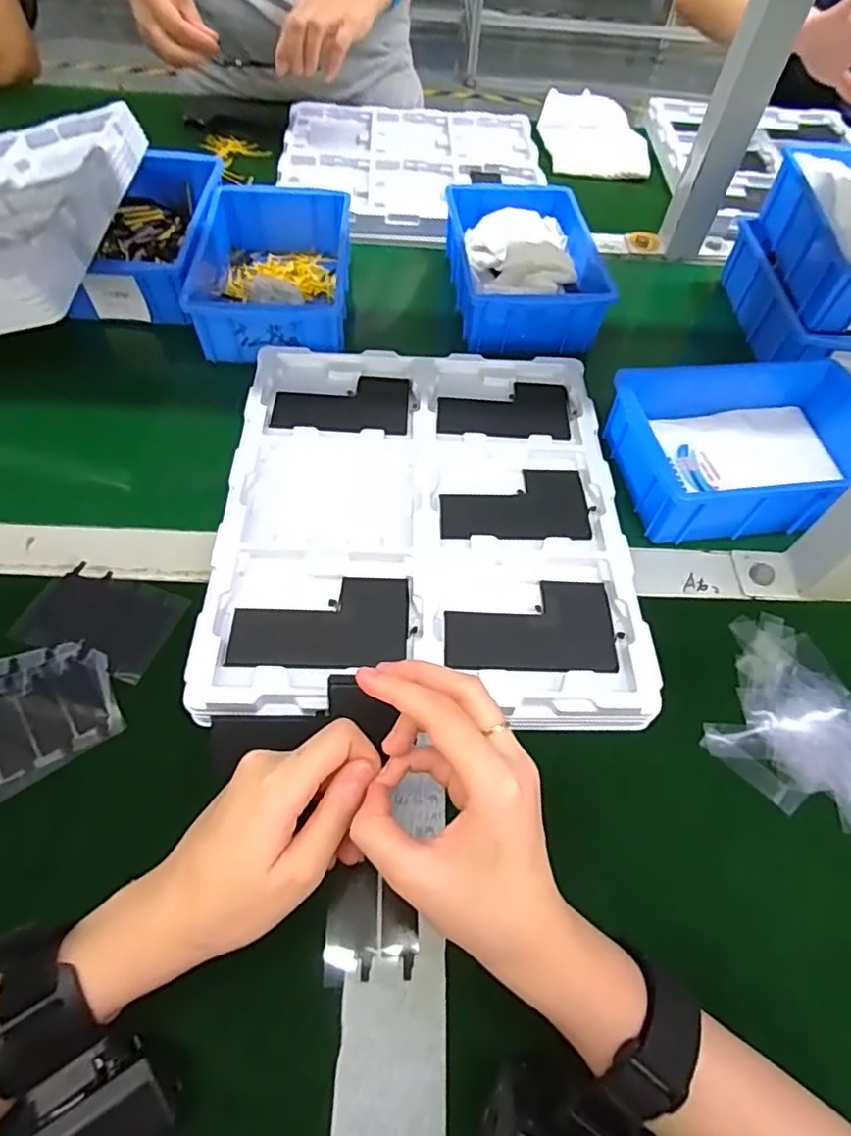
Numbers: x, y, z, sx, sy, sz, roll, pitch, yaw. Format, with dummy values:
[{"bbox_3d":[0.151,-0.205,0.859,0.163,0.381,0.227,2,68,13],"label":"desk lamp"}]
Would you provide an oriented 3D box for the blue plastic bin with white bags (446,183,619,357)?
[{"bbox_3d":[0.091,-0.299,0.581,0.139,0.054,0.213,0,57,-6],"label":"blue plastic bin with white bags"}]

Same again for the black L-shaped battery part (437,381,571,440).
[{"bbox_3d":[0.064,-0.130,0.484,0.106,0.011,0.067,1,57,-3],"label":"black L-shaped battery part"}]

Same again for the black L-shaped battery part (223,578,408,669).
[{"bbox_3d":[-0.065,0.033,0.367,0.106,0.005,0.060,-1,57,-4],"label":"black L-shaped battery part"}]

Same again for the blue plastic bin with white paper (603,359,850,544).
[{"bbox_3d":[0.255,-0.093,0.466,0.201,0.052,0.131,-6,58,-8],"label":"blue plastic bin with white paper"}]

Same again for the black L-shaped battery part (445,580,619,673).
[{"bbox_3d":[0.066,0.036,0.379,0.106,0.006,0.063,2,57,-3],"label":"black L-shaped battery part"}]

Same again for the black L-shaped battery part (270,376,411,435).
[{"bbox_3d":[-0.066,-0.134,0.476,0.105,0.004,0.067,2,57,-2],"label":"black L-shaped battery part"}]

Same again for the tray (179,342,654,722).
[{"bbox_3d":[0.000,-0.049,0.421,0.269,0.028,0.311,1,57,-3],"label":"tray"}]

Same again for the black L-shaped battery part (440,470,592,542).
[{"bbox_3d":[0.065,-0.048,0.428,0.107,0.008,0.067,0,57,-4],"label":"black L-shaped battery part"}]

